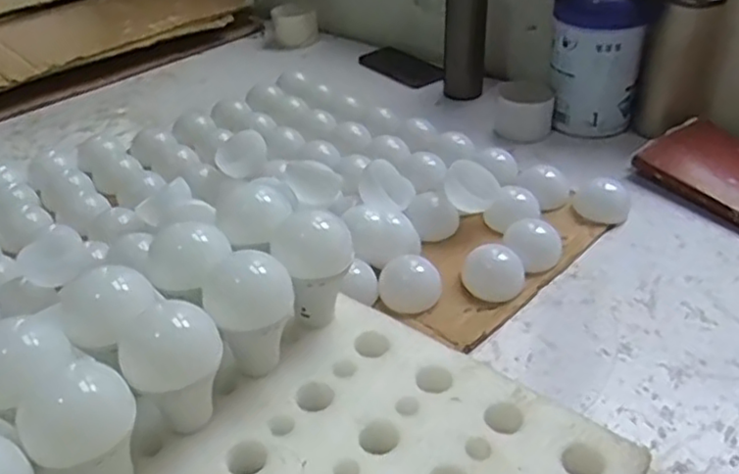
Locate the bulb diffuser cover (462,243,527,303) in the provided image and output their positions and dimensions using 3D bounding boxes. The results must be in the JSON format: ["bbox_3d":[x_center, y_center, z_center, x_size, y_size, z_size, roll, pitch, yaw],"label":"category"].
[{"bbox_3d":[0.130,0.038,0.726,0.065,0.036,0.054,6,37,11],"label":"bulb diffuser cover"}]

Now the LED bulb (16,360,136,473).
[{"bbox_3d":[-0.177,0.130,0.438,0.064,0.090,0.060,-22,40,-25],"label":"LED bulb"}]

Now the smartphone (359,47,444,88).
[{"bbox_3d":[0.054,-0.306,1.234,0.086,0.013,0.186,-22,40,-25],"label":"smartphone"}]

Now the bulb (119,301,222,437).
[{"bbox_3d":[-0.132,0.096,0.478,0.062,0.085,0.059,-1,36,1],"label":"bulb"}]

